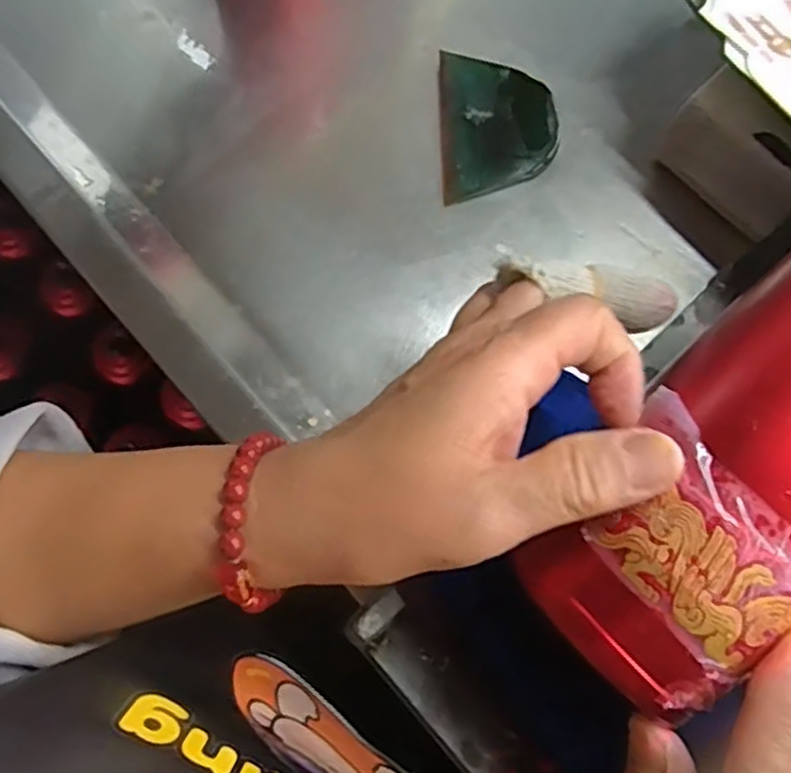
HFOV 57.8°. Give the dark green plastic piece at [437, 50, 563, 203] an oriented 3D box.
[{"bbox_3d":[0.052,-0.135,0.365,0.058,0.006,0.080,-1,77,1],"label":"dark green plastic piece"}]

